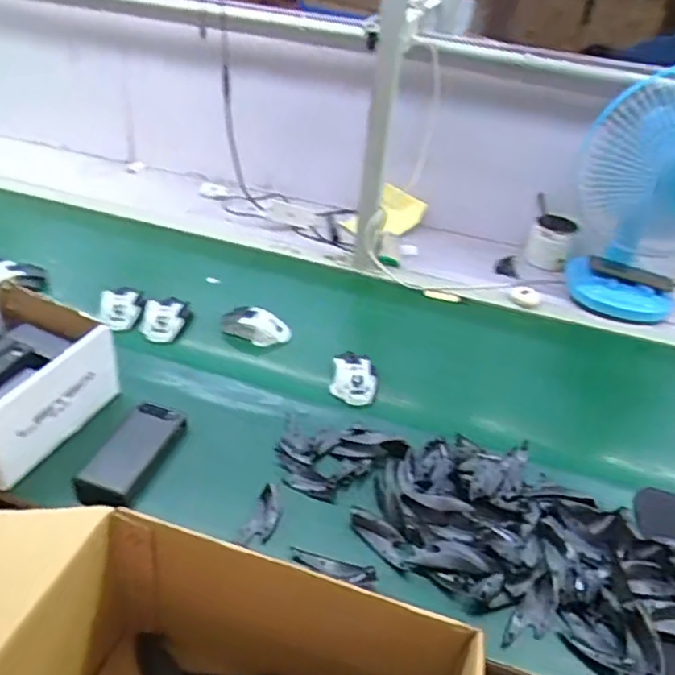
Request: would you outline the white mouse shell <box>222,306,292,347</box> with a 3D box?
[{"bbox_3d":[-0.140,-0.019,1.056,0.124,0.042,0.062,14,35,12],"label":"white mouse shell"}]

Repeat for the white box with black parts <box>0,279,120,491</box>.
[{"bbox_3d":[-0.443,0.051,0.819,0.223,0.110,0.241,18,36,17],"label":"white box with black parts"}]

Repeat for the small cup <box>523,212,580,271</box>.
[{"bbox_3d":[0.479,-0.218,1.400,0.101,0.104,0.107,19,37,17],"label":"small cup"}]

